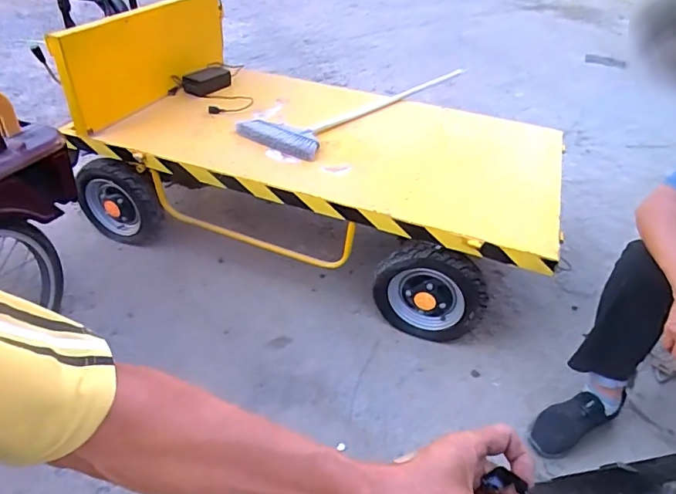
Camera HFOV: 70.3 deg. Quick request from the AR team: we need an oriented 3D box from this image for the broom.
[{"bbox_3d":[0.110,-0.560,1.773,0.275,0.054,1.062,29,45,28],"label":"broom"}]

